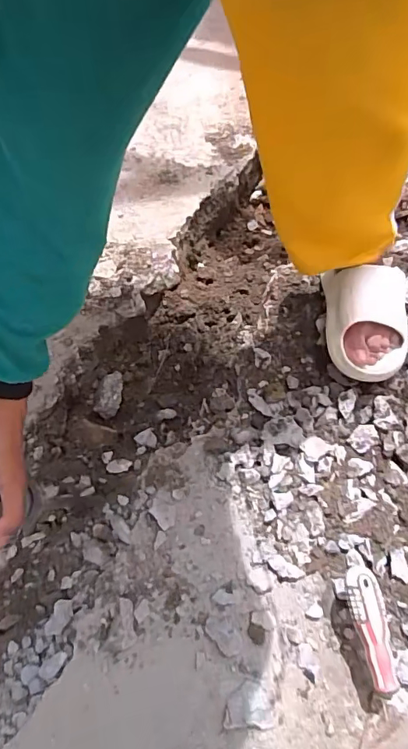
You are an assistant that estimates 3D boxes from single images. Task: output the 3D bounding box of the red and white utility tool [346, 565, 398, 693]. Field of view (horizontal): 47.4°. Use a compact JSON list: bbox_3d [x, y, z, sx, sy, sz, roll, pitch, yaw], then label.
[{"bbox_3d":[0.166,0.252,0.464,0.032,0.018,0.110,-7,61,-5],"label":"red and white utility tool"}]

